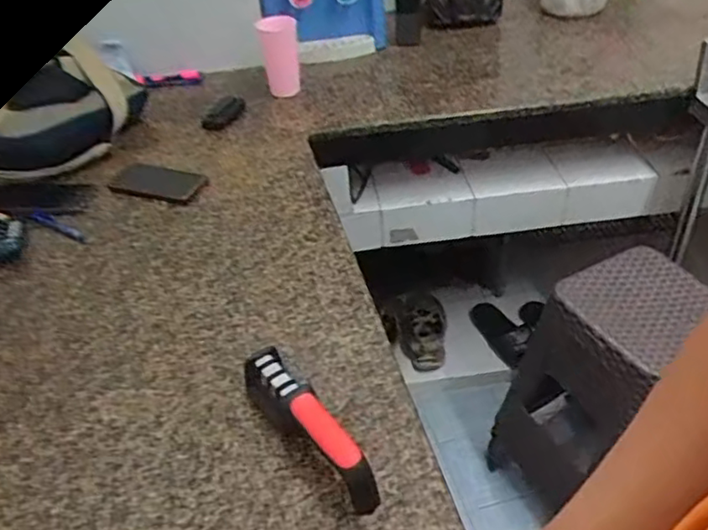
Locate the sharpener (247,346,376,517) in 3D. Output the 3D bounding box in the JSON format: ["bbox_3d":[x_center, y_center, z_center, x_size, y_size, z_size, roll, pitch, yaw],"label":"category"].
[{"bbox_3d":[-0.048,0.163,0.678,0.042,0.062,0.204,-29,44,-27],"label":"sharpener"}]

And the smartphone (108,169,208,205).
[{"bbox_3d":[-0.344,-0.141,1.127,0.169,0.012,0.080,9,41,17],"label":"smartphone"}]

